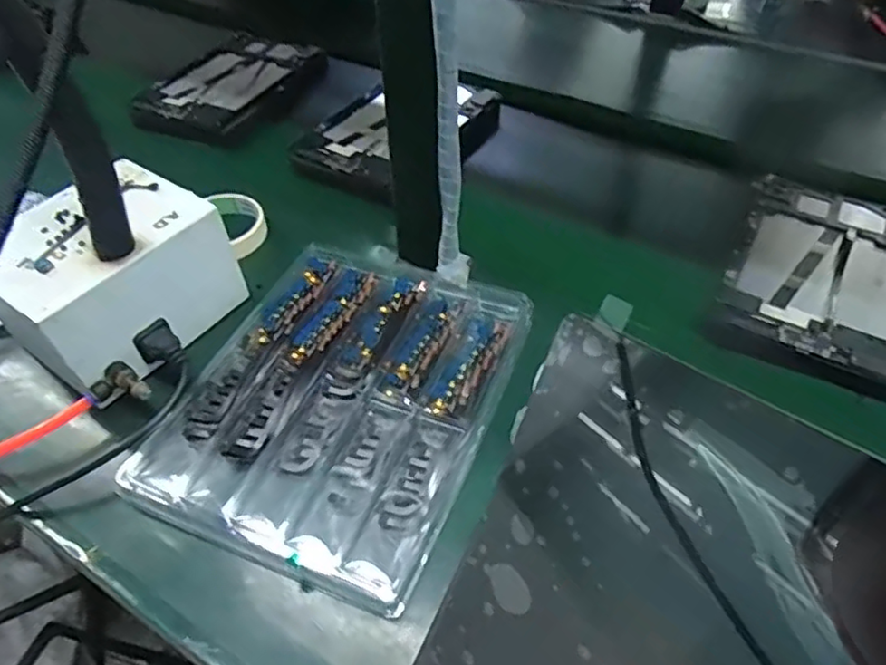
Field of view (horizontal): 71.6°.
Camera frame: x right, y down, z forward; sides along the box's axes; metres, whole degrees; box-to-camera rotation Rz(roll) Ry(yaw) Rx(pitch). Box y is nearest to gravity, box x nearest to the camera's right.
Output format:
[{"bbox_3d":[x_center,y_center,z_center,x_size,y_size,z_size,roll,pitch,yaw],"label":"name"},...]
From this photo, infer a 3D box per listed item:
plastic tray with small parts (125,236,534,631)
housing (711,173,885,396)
[{"bbox_3d":[-0.073,0.044,0.487,0.222,0.020,0.279,18,51,18],"label":"plastic tray with small parts"},{"bbox_3d":[0.347,-0.056,0.561,0.148,0.018,0.247,22,51,18],"label":"housing"}]

